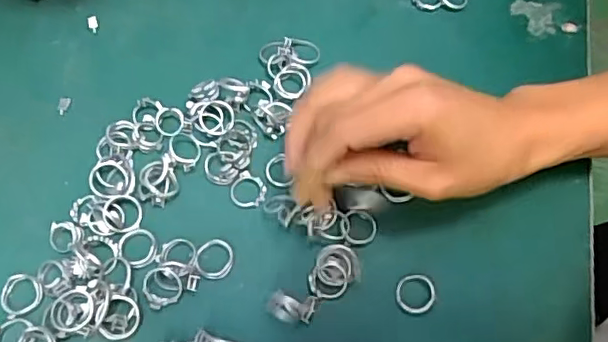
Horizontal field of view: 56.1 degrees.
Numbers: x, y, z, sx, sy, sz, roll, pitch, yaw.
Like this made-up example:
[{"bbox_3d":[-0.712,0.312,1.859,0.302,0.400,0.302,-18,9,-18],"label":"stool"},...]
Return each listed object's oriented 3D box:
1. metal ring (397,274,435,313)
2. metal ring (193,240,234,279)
[{"bbox_3d":[0.060,0.065,0.307,0.020,0.004,0.021,0,64,0],"label":"metal ring"},{"bbox_3d":[-0.050,0.048,0.316,0.022,0.004,0.023,0,64,0],"label":"metal ring"}]

